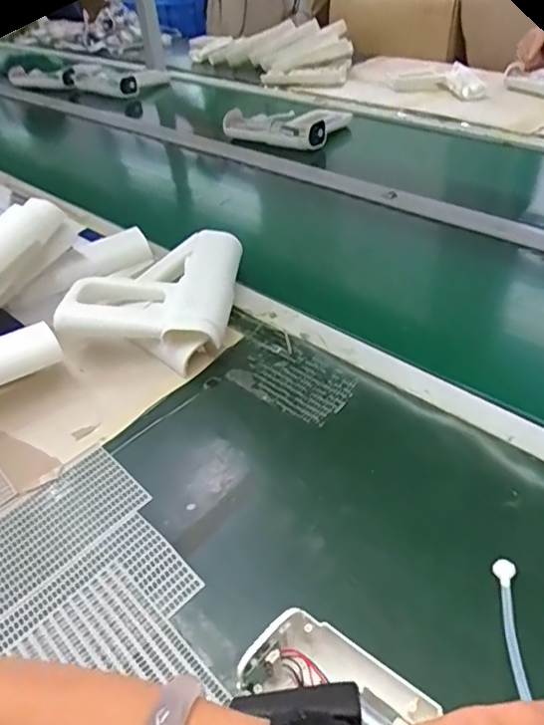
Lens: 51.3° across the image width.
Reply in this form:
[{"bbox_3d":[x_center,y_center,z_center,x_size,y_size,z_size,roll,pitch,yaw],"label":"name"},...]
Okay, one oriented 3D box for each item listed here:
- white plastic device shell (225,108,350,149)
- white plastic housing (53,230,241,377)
[{"bbox_3d":[0.018,-0.477,1.146,0.241,0.045,0.144,11,43,19],"label":"white plastic device shell"},{"bbox_3d":[-0.128,-0.087,0.697,0.176,0.070,0.217,6,42,14],"label":"white plastic housing"}]

